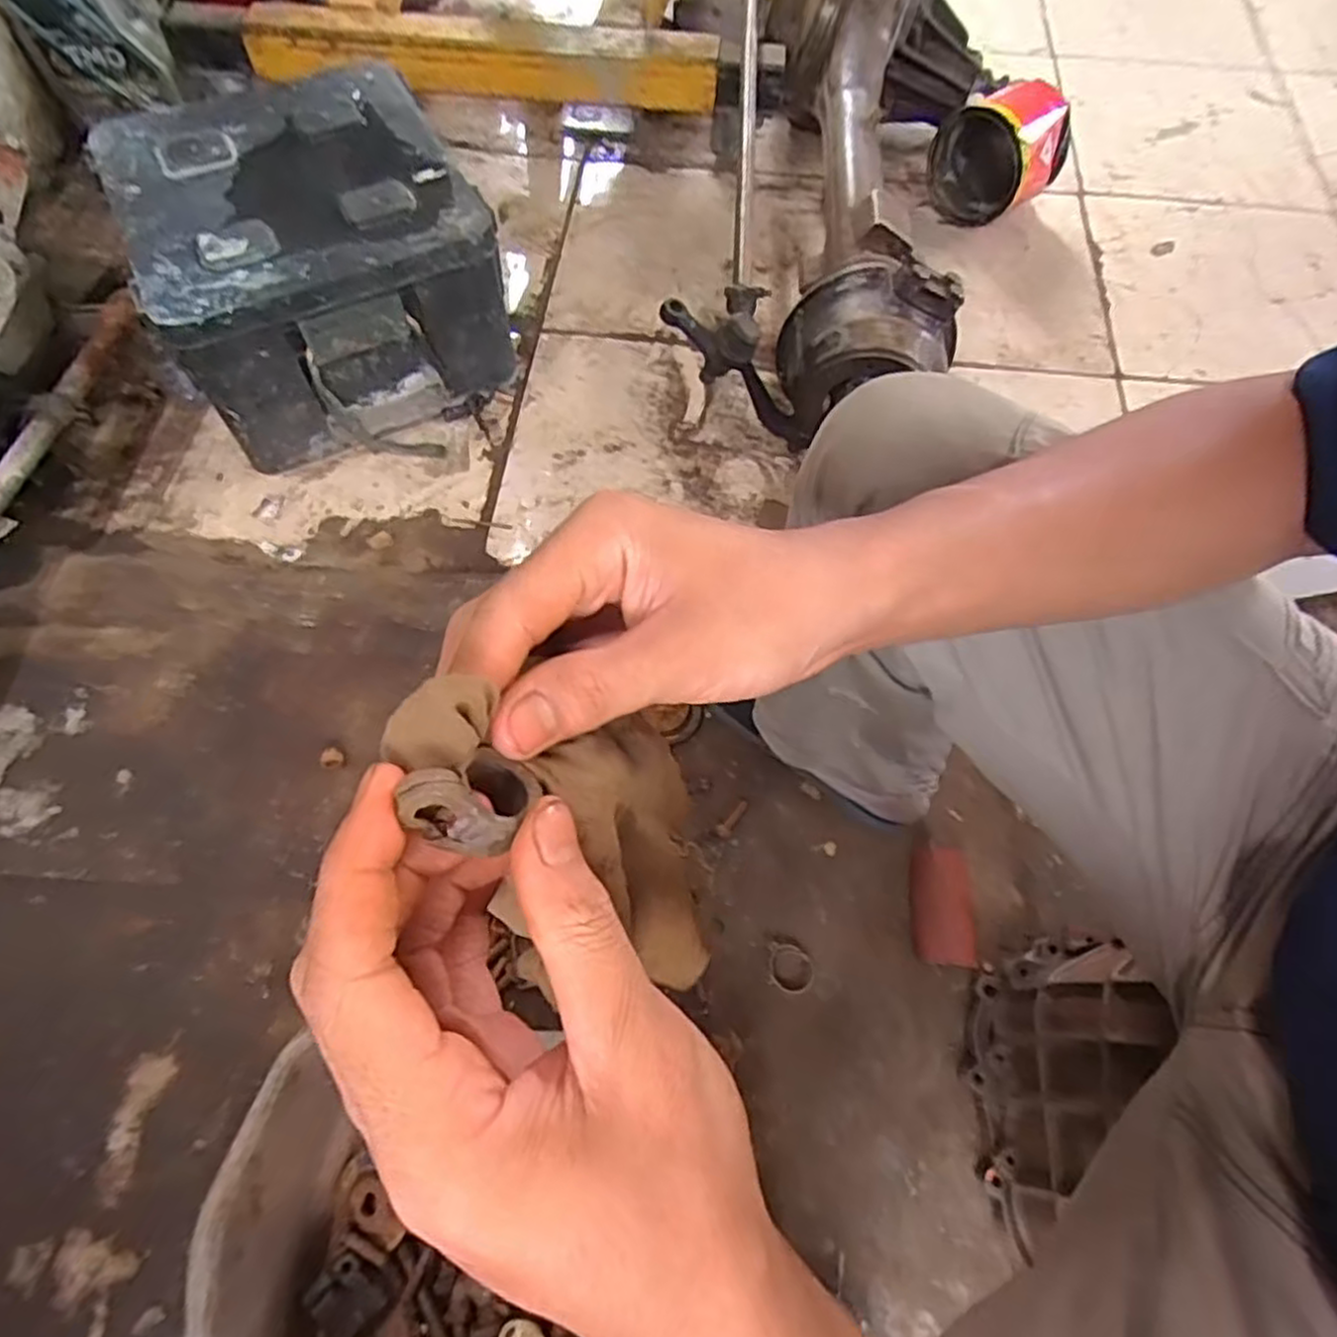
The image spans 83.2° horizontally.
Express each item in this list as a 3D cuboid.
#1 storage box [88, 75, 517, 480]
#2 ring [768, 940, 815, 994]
[{"bbox_3d":[-0.425,-0.486,0.935,0.353,0.247,0.360,-24,67,-13],"label":"storage box"},{"bbox_3d":[0.114,0.277,0.696,0.042,0.005,0.042,7,64,1],"label":"ring"}]

